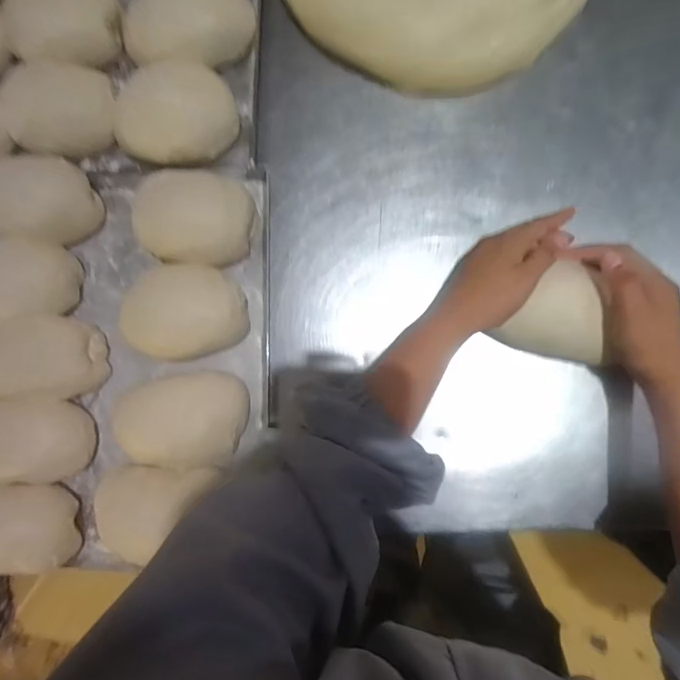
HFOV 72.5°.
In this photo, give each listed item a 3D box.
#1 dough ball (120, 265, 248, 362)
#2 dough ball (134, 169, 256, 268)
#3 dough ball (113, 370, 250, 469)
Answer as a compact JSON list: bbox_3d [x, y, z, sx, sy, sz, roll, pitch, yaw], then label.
[{"bbox_3d":[-0.149,-0.026,0.444,0.114,0.057,0.093,6,87,5],"label":"dough ball"},{"bbox_3d":[-0.140,-0.117,0.448,0.112,0.051,0.089,7,88,5],"label":"dough ball"},{"bbox_3d":[-0.150,0.077,0.442,0.124,0.044,0.091,-3,87,4],"label":"dough ball"}]

